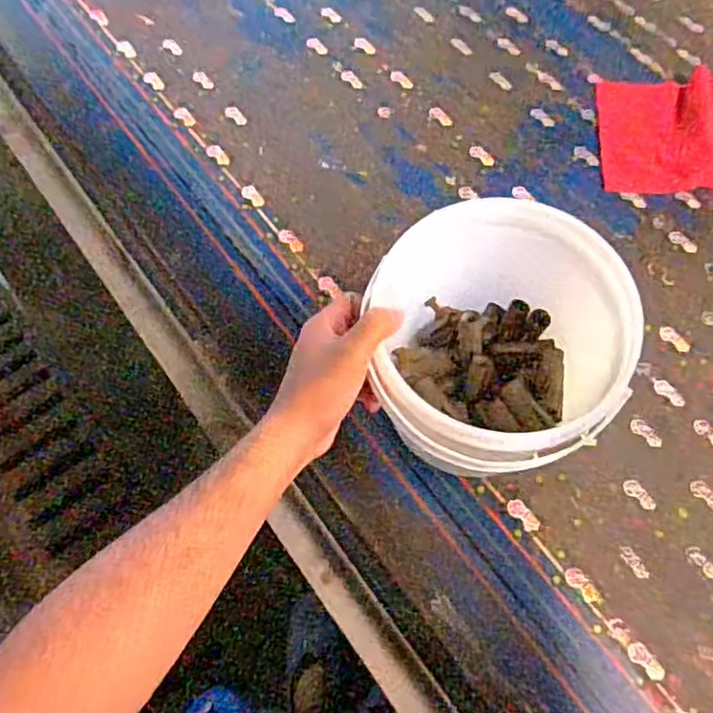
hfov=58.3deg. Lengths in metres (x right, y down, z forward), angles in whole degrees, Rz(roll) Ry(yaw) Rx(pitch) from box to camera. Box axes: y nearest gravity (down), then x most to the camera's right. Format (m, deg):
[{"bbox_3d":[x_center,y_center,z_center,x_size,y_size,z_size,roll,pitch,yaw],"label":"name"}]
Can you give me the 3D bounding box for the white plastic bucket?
[{"bbox_3d":[0.111,0.004,0.543,0.194,0.148,0.209,0,60,-1],"label":"white plastic bucket"}]

